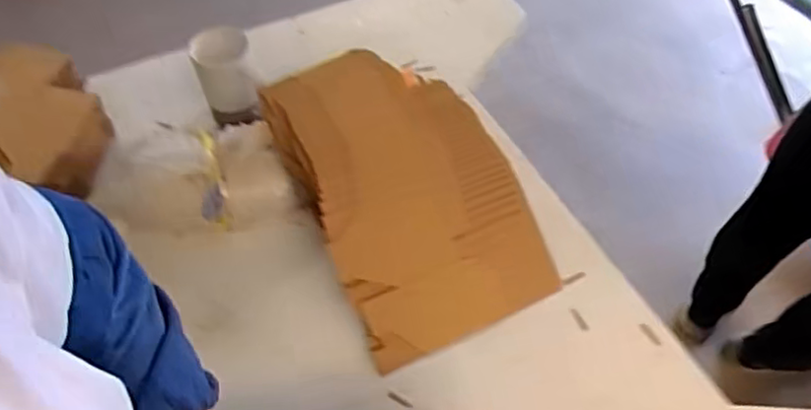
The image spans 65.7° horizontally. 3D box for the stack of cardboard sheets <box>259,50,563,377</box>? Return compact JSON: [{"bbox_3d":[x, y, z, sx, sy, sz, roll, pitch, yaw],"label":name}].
[{"bbox_3d":[0.007,-0.027,0.834,0.270,0.038,0.412,-20,73,-19],"label":"stack of cardboard sheets"}]

